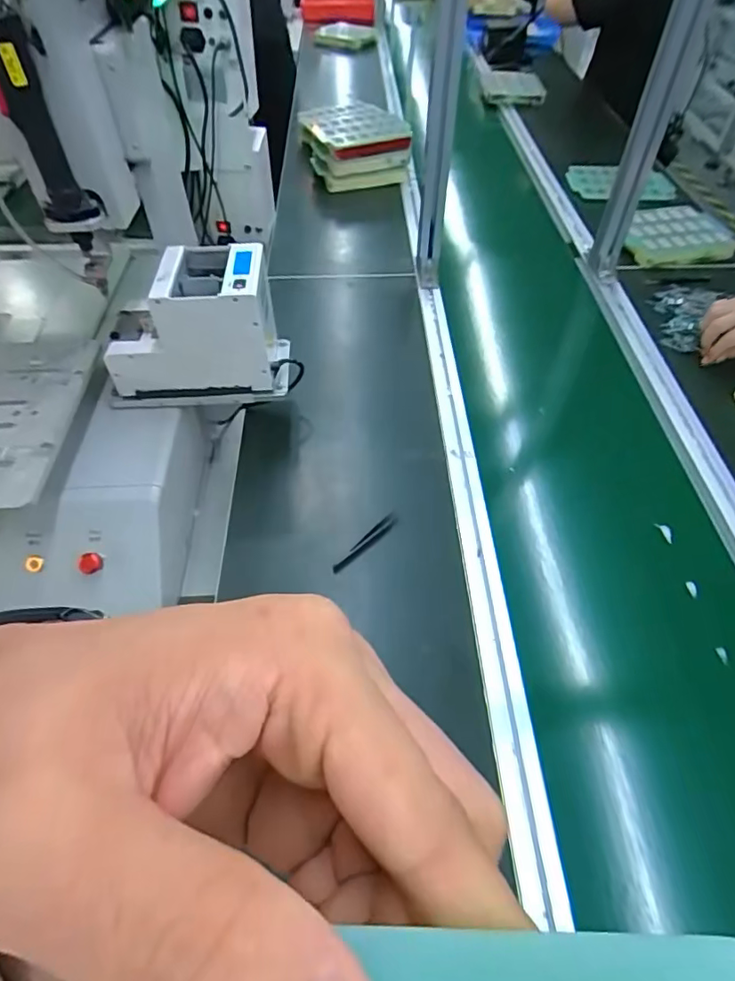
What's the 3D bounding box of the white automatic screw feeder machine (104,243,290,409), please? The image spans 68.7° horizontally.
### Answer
[{"bbox_3d":[-0.220,-0.219,0.714,0.222,0.164,0.135,2,48,-3],"label":"white automatic screw feeder machine"}]

